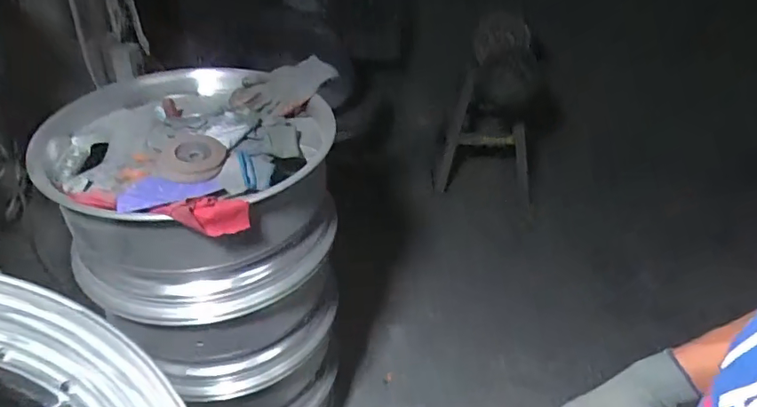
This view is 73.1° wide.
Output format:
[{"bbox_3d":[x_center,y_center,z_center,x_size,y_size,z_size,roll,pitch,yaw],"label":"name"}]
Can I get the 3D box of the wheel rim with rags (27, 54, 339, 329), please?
[{"bbox_3d":[-0.336,-0.041,0.965,0.480,0.259,0.450,2,38,0],"label":"wheel rim with rags"}]

